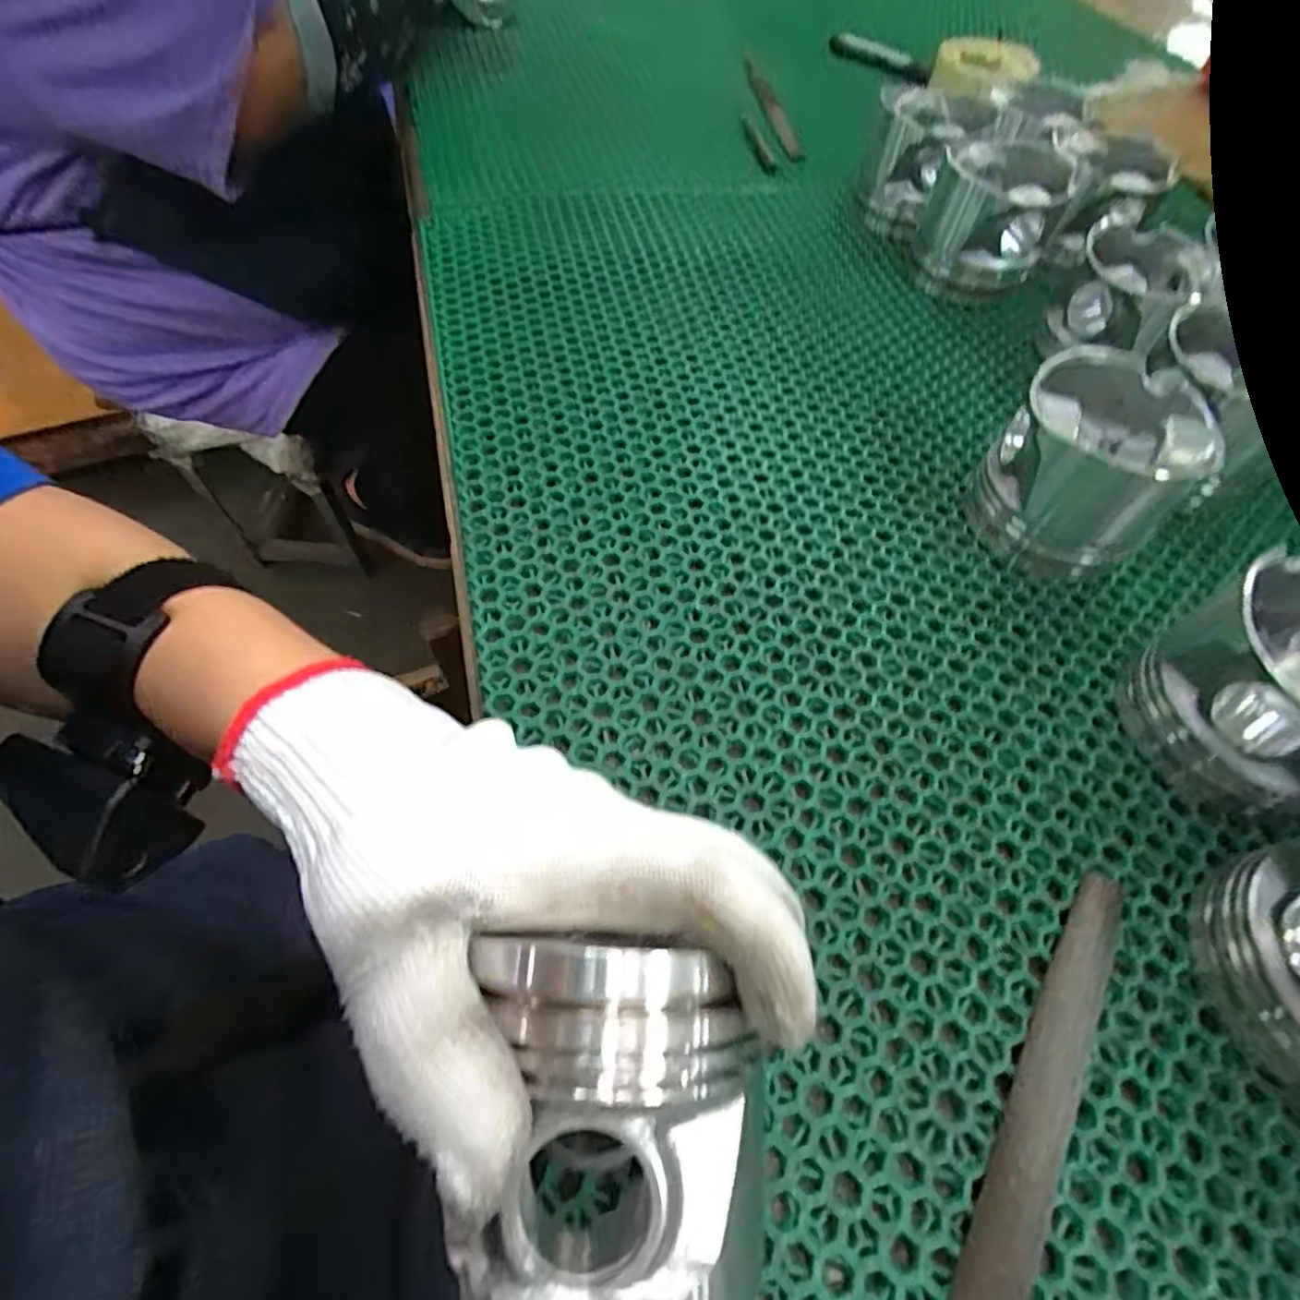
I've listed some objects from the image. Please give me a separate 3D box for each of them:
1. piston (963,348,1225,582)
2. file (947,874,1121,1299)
[{"bbox_3d":[0.225,-0.094,0.332,0.092,0.077,0.084,1,58,-2],"label":"piston"},{"bbox_3d":[0.110,0.172,0.200,0.017,0.006,0.234,30,61,15],"label":"file"}]

